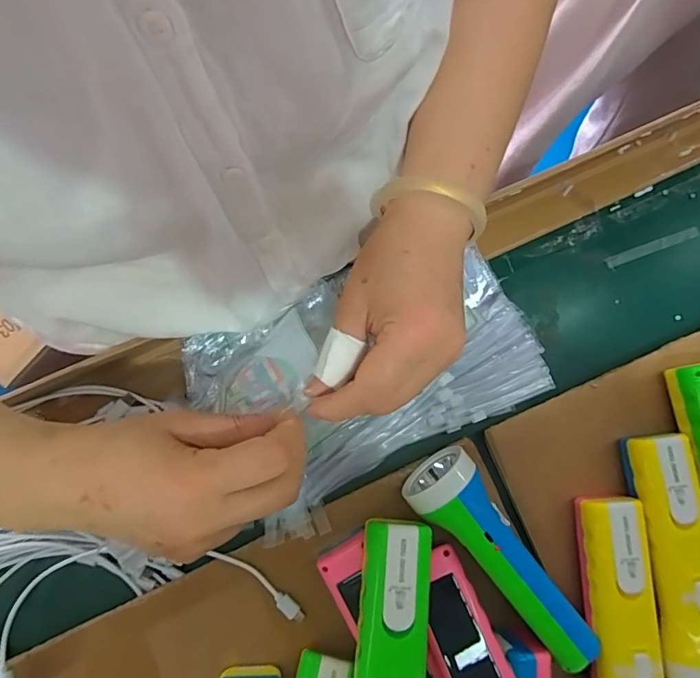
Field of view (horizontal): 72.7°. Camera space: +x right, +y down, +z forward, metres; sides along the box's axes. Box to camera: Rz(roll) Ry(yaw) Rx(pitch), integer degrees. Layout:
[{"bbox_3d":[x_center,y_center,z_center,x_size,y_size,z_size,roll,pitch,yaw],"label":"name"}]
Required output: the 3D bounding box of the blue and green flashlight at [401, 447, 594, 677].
[{"bbox_3d":[0.099,0.151,0.326,0.054,0.044,0.168,-35,83,-5],"label":"blue and green flashlight"}]

